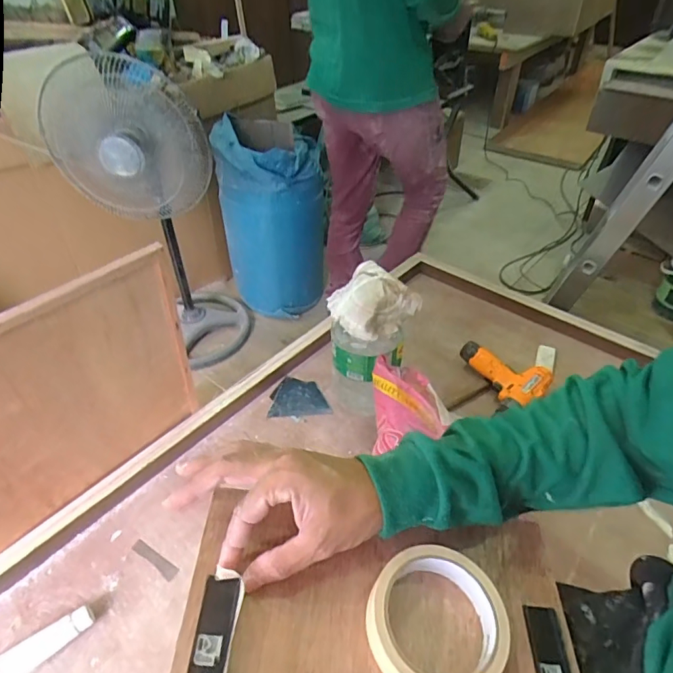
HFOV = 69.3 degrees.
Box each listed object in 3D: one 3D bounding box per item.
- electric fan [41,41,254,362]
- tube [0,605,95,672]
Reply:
[{"bbox_3d":[-0.480,-0.315,1.368,0.350,0.876,0.368,-8,42,-9],"label":"electric fan"},{"bbox_3d":[-0.438,0.449,0.705,0.156,0.029,0.052,-29,49,-29],"label":"tube"}]

